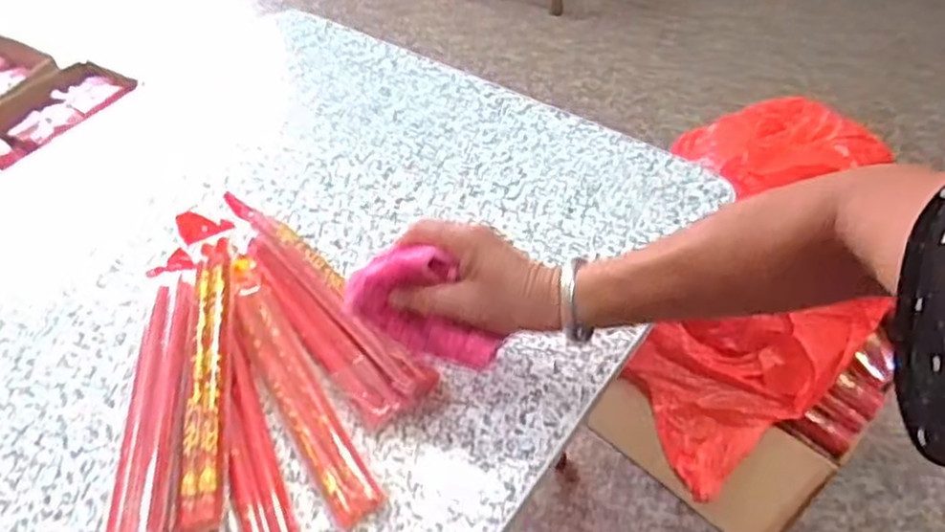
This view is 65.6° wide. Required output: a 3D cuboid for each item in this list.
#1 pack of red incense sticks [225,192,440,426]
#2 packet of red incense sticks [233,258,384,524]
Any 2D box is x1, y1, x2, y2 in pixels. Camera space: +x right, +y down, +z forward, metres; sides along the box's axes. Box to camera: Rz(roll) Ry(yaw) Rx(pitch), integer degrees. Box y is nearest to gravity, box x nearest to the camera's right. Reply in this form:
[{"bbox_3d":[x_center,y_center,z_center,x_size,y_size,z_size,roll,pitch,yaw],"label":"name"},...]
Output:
[{"bbox_3d":[-0.137,0.029,0.648,0.064,0.035,0.274,-33,55,-23],"label":"pack of red incense sticks"},{"bbox_3d":[-0.151,0.095,0.604,0.042,0.026,0.270,-27,53,-19],"label":"packet of red incense sticks"}]

